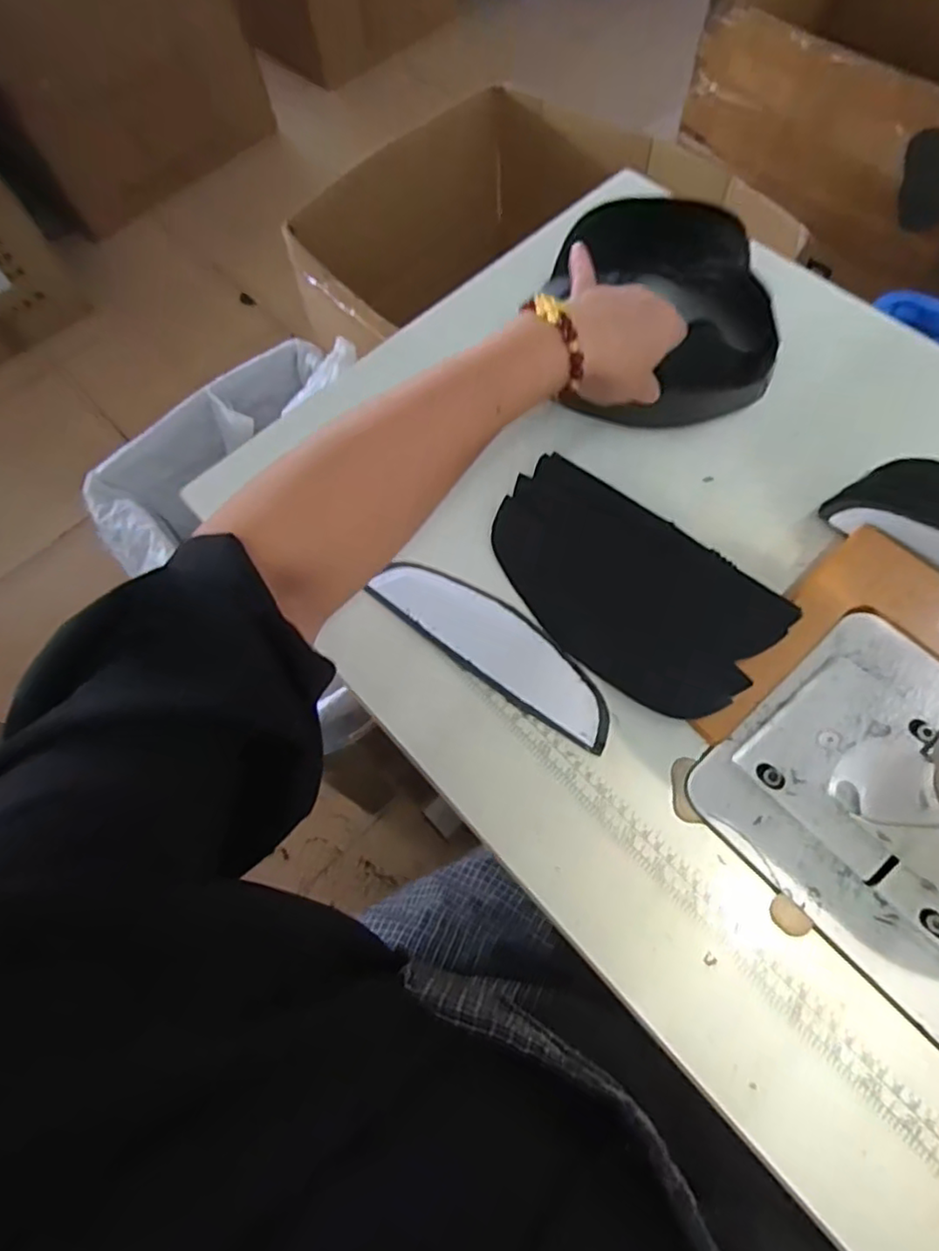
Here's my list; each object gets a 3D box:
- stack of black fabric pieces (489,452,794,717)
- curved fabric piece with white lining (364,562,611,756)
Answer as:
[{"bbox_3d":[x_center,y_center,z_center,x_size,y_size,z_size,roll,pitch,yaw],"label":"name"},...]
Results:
[{"bbox_3d":[0.108,-0.030,0.466,0.214,0.009,0.117,40,88,20],"label":"stack of black fabric pieces"},{"bbox_3d":[0.019,0.012,0.468,0.200,0.015,0.054,33,67,17],"label":"curved fabric piece with white lining"}]

